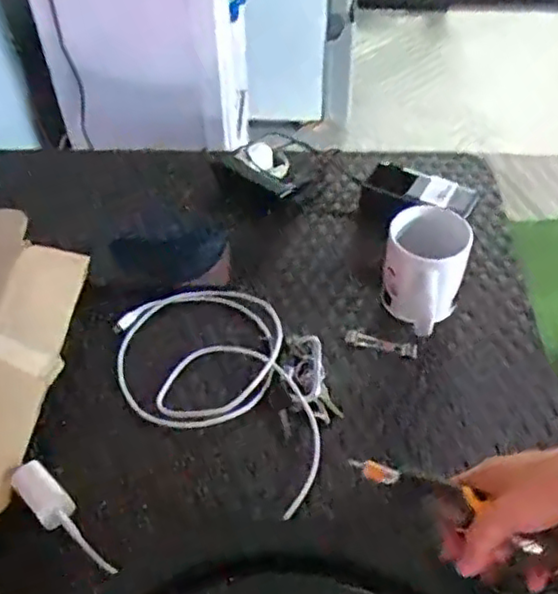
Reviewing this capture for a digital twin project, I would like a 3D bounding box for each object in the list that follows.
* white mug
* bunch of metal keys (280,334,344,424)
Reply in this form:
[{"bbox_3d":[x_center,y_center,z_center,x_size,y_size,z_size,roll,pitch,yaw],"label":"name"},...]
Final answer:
[{"bbox_3d":[0.150,-0.026,0.687,0.081,0.099,0.105,11,49,11],"label":"white mug"},{"bbox_3d":[0.030,0.081,0.663,0.042,0.026,0.088,-12,49,-9],"label":"bunch of metal keys"}]

